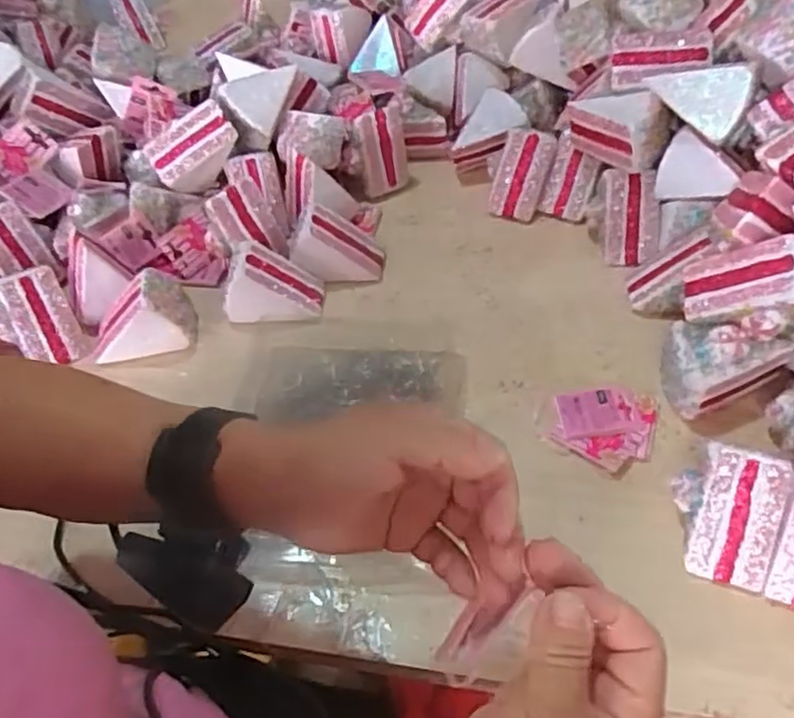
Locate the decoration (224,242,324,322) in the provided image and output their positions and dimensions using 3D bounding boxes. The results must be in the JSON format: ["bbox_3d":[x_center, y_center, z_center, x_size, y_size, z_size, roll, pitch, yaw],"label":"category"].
[{"bbox_3d":[-0.117,-0.071,0.637,0.088,0.055,0.051,-3,50,3],"label":"decoration"}]

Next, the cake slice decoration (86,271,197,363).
[{"bbox_3d":[-0.234,-0.038,0.626,0.092,0.057,0.057,-22,52,-14],"label":"cake slice decoration"}]

